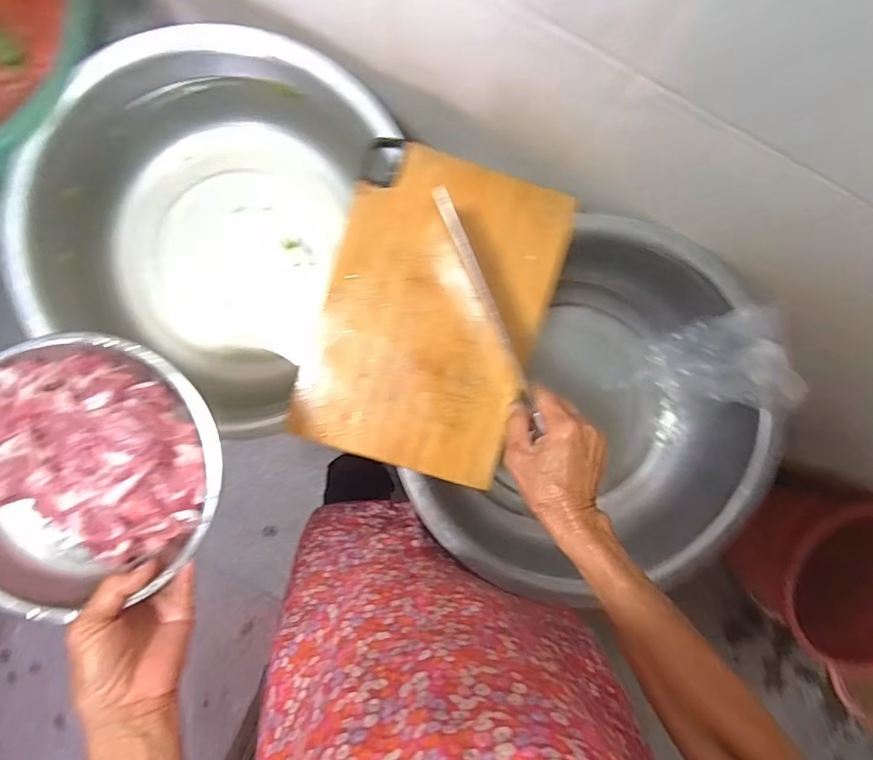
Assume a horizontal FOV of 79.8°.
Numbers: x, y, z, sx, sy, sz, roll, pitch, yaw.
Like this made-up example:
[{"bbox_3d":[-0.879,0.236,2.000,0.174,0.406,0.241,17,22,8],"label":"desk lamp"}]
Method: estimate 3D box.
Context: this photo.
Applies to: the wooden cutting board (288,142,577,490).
[{"bbox_3d":[-0.004,-0.068,0.552,0.224,0.017,0.320,17,92,-3],"label":"wooden cutting board"}]

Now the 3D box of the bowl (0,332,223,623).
[{"bbox_3d":[-0.267,0.071,0.396,0.198,0.043,0.201,0,83,-3],"label":"bowl"}]

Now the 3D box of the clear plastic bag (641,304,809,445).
[{"bbox_3d":[0.332,-0.008,0.631,0.127,0.137,0.126,-22,85,-5],"label":"clear plastic bag"}]

